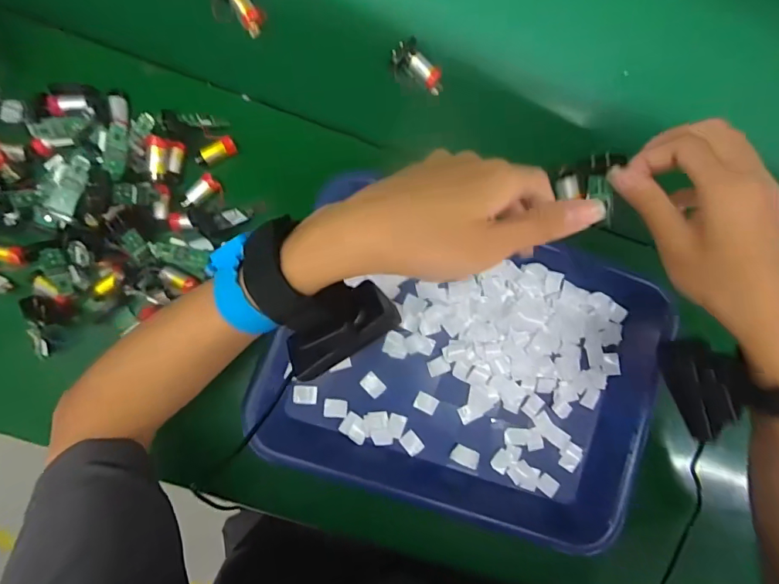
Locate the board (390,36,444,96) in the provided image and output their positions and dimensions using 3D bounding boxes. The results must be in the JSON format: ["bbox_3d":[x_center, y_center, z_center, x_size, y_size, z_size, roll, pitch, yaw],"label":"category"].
[{"bbox_3d":[0.026,-0.204,0.408,0.054,0.016,0.030,45,87,-3],"label":"board"}]

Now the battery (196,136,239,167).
[{"bbox_3d":[-0.150,-0.121,0.387,0.035,0.011,0.014,-24,92,-3],"label":"battery"}]

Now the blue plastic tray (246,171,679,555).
[{"bbox_3d":[0.068,0.066,0.396,0.335,0.038,0.263,19,89,-4],"label":"blue plastic tray"}]

